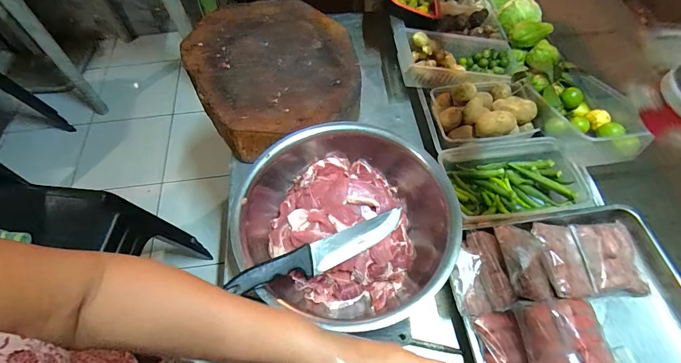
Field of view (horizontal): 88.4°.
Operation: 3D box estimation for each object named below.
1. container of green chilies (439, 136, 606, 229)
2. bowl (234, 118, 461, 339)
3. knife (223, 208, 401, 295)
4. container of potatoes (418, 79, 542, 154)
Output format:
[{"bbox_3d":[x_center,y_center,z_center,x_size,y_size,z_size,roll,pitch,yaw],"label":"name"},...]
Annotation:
[{"bbox_3d":[0.355,0.001,0.697,0.281,0.058,0.166,-8,60,-3],"label":"container of green chilies"},{"bbox_3d":[0.013,0.079,0.666,0.381,0.166,0.363,6,60,5],"label":"bowl"},{"bbox_3d":[-0.022,0.112,0.565,0.289,0.022,0.050,-17,93,-26],"label":"knife"},{"bbox_3d":[0.309,-0.152,0.771,0.234,0.060,0.174,-4,60,0],"label":"container of potatoes"}]

